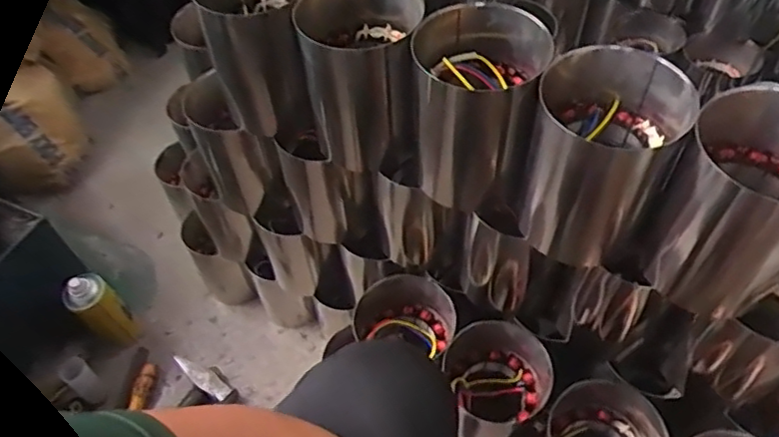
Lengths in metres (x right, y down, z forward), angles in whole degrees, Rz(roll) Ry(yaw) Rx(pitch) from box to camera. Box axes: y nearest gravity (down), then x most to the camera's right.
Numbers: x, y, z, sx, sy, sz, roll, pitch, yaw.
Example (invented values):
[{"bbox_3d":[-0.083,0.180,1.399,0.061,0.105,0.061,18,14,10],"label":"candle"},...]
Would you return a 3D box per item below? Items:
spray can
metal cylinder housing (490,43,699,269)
[{"bbox_3d":[-0.453,0.150,0.979,0.052,0.161,0.059,37,64,25],"label":"spray can"},{"bbox_3d":[0.189,-0.051,0.564,0.121,0.168,0.120,-28,57,-16],"label":"metal cylinder housing"}]

